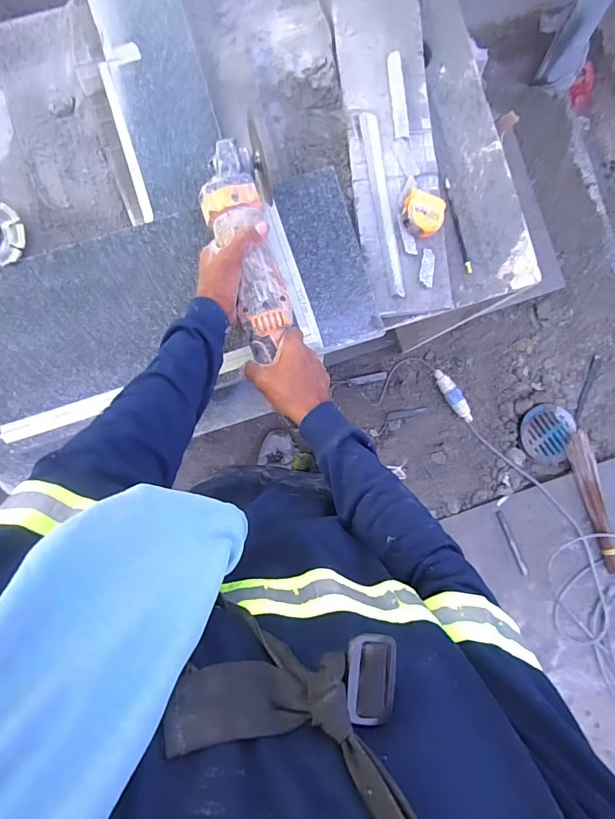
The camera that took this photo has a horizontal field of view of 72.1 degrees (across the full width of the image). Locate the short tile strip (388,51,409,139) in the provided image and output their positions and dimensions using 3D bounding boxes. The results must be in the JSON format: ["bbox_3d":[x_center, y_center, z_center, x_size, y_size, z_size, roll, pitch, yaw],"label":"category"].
[{"bbox_3d":[0.134,-0.466,0.626,0.021,0.011,0.121,-7,89,-3],"label":"short tile strip"}]

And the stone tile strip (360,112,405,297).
[{"bbox_3d":[0.111,-0.303,0.630,0.023,0.018,0.271,-10,89,-3],"label":"stone tile strip"}]

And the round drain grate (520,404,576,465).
[{"bbox_3d":[0.812,0.082,1.441,0.158,0.015,0.194,15,91,9],"label":"round drain grate"}]

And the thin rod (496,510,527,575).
[{"bbox_3d":[0.671,0.439,1.389,0.020,0.011,0.221,-22,88,-4],"label":"thin rod"}]

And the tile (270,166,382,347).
[{"bbox_3d":[0.034,-0.212,0.599,0.101,0.024,0.242,-19,90,-3],"label":"tile"}]

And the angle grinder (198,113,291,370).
[{"bbox_3d":[-0.074,-0.194,0.538,0.083,0.080,0.264,-9,91,-3],"label":"angle grinder"}]

